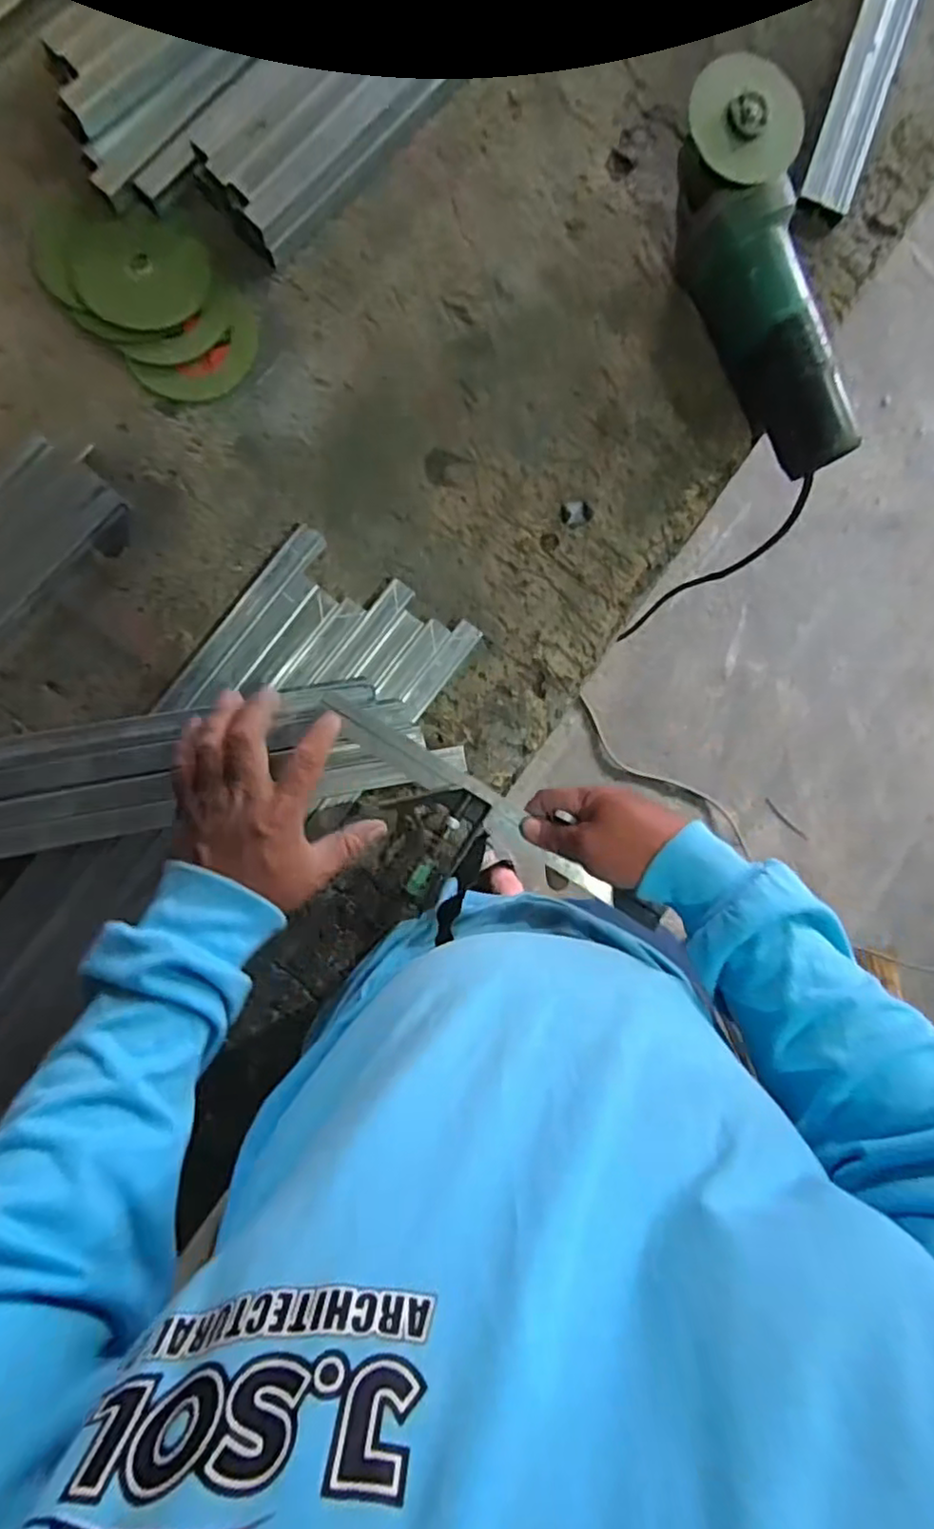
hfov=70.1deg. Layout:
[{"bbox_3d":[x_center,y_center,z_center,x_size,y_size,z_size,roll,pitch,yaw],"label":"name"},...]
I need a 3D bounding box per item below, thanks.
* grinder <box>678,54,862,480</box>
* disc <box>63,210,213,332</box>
[{"bbox_3d":[0.236,-0.366,0.514,0.075,0.092,0.271,-29,94,-5],"label":"grinder"},{"bbox_3d":[-0.255,-0.382,0.518,0.100,0.006,0.091,8,91,-6],"label":"disc"}]

